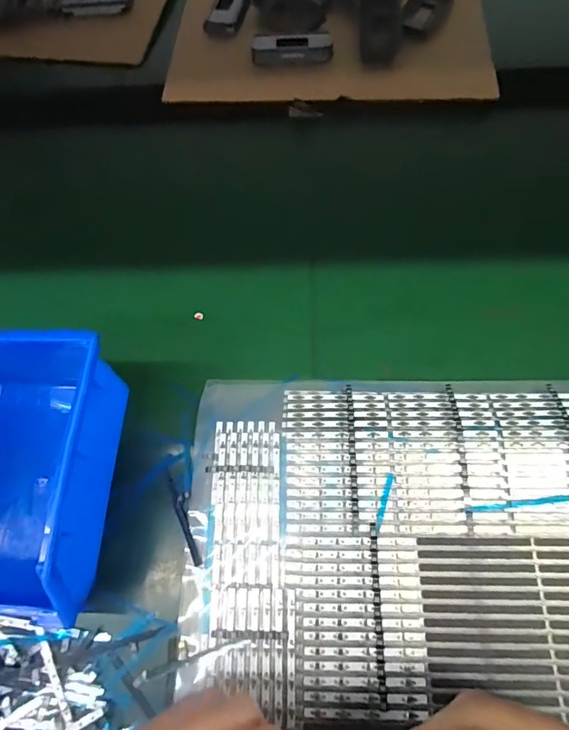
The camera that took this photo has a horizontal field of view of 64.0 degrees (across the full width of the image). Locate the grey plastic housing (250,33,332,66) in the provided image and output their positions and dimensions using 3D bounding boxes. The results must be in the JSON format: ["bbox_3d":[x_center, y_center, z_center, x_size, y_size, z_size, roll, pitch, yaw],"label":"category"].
[{"bbox_3d":[0.007,-0.299,0.429,0.075,0.012,0.029,-2,67,2],"label":"grey plastic housing"}]

